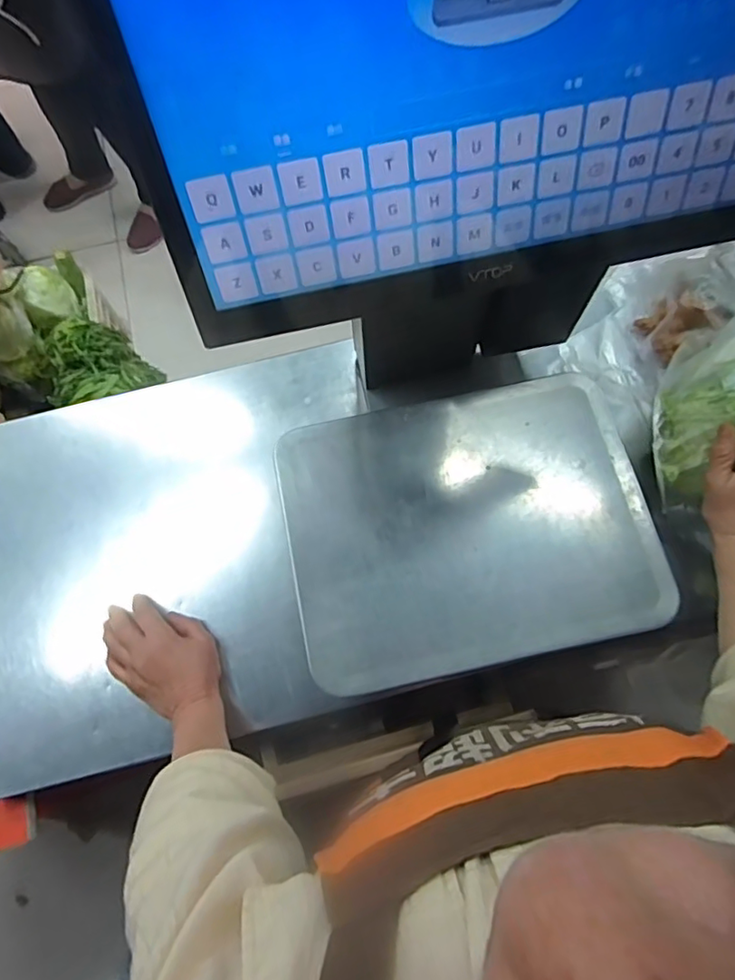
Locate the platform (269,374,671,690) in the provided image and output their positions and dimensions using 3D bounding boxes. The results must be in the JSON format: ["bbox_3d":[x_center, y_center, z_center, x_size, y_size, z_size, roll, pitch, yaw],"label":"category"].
[{"bbox_3d":[0.105,0.034,0.590,0.372,0.018,0.288,-12,73,-1],"label":"platform"}]

